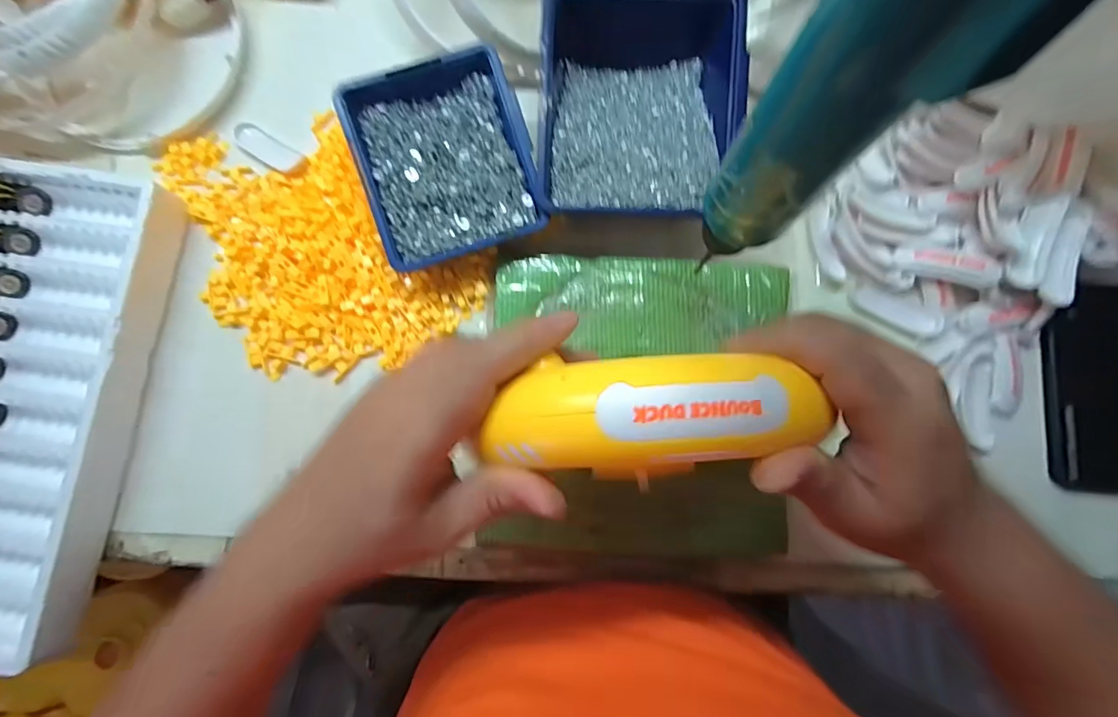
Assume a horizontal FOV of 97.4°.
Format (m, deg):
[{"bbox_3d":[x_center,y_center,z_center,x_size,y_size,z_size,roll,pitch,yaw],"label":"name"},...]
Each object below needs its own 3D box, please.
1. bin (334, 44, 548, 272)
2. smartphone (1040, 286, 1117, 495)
[{"bbox_3d":[-0.083,-0.143,0.365,0.117,0.051,0.132,-18,83,-3],"label":"bin"},{"bbox_3d":[0.418,0.022,0.376,0.080,0.009,0.158,4,83,0],"label":"smartphone"}]

